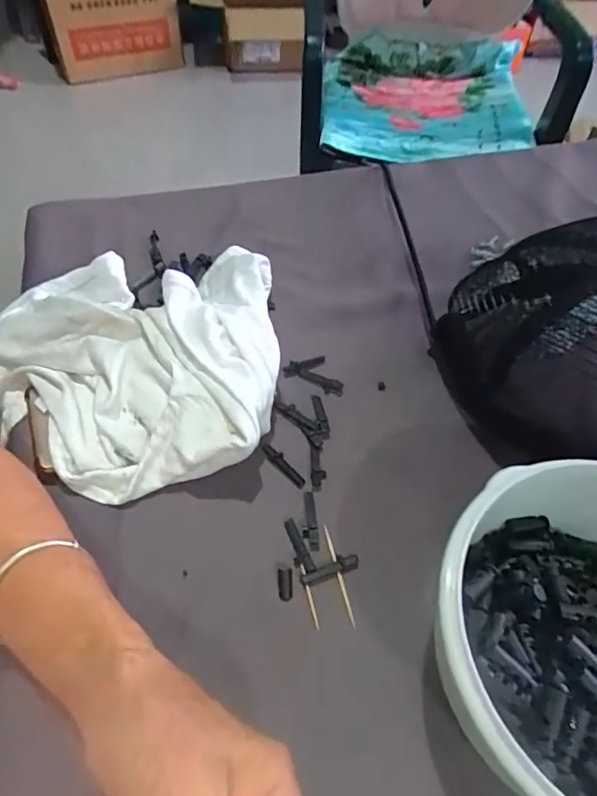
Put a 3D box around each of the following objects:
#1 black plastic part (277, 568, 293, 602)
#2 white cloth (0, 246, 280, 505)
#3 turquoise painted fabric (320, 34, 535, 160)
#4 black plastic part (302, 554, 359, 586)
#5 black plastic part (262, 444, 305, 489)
[{"bbox_3d":[-0.008,0.109,0.306,0.009,0.005,0.018,-4,54,-2],"label":"black plastic part"},{"bbox_3d":[-0.124,-0.034,0.374,0.216,0.057,0.200,3,54,3],"label":"white cloth"},{"bbox_3d":[0.222,-0.538,0.942,0.358,0.117,0.259,1,54,-2],"label":"turquoise painted fabric"},{"bbox_3d":[0.019,0.102,0.309,0.035,0.004,0.009,-17,56,-12],"label":"black plastic part"},{"bbox_3d":[-0.010,0.044,0.349,0.039,0.004,0.009,38,63,25],"label":"black plastic part"}]

